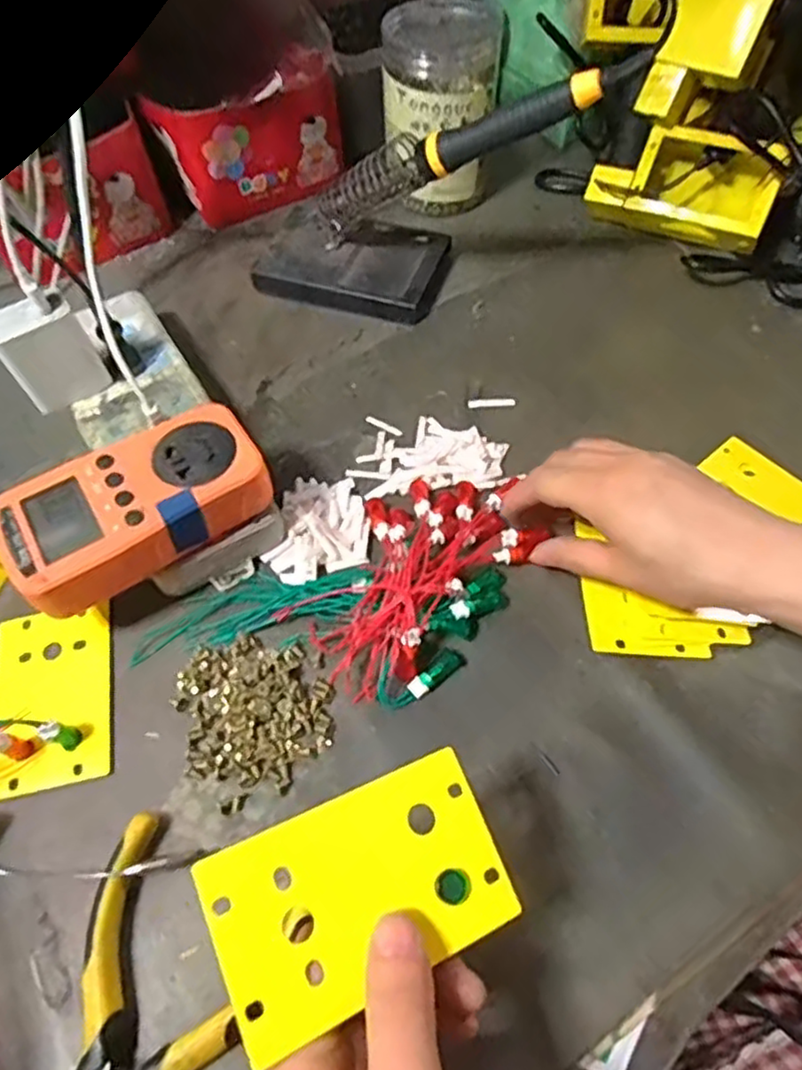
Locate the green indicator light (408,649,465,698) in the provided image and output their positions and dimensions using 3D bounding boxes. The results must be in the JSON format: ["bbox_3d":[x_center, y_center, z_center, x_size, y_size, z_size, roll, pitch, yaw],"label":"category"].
[{"bbox_3d":[0.018,0.069,0.341,0.033,0.008,0.009,-37,63,-20],"label":"green indicator light"}]

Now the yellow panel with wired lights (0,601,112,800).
[{"bbox_3d":[-0.177,0.075,0.335,0.058,0.023,0.093,-12,57,-5],"label":"yellow panel with wired lights"}]

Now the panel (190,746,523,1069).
[{"bbox_3d":[-0.012,0.116,0.223,0.096,0.004,0.058,-17,71,-24],"label":"panel"}]

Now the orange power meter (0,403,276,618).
[{"bbox_3d":[-0.133,-0.016,0.342,0.125,0.030,0.066,-30,61,-16],"label":"orange power meter"}]

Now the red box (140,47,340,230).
[{"bbox_3d":[-0.117,-0.314,0.549,0.133,0.086,0.059,-36,63,-19],"label":"red box"}]

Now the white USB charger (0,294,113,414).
[{"bbox_3d":[-0.206,-0.107,0.399,0.048,0.055,0.027,-29,60,-16],"label":"white USB charger"}]

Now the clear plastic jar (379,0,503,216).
[{"bbox_3d":[0.031,-0.327,0.532,0.088,0.127,0.079,-10,57,-4],"label":"clear plastic jar"}]

